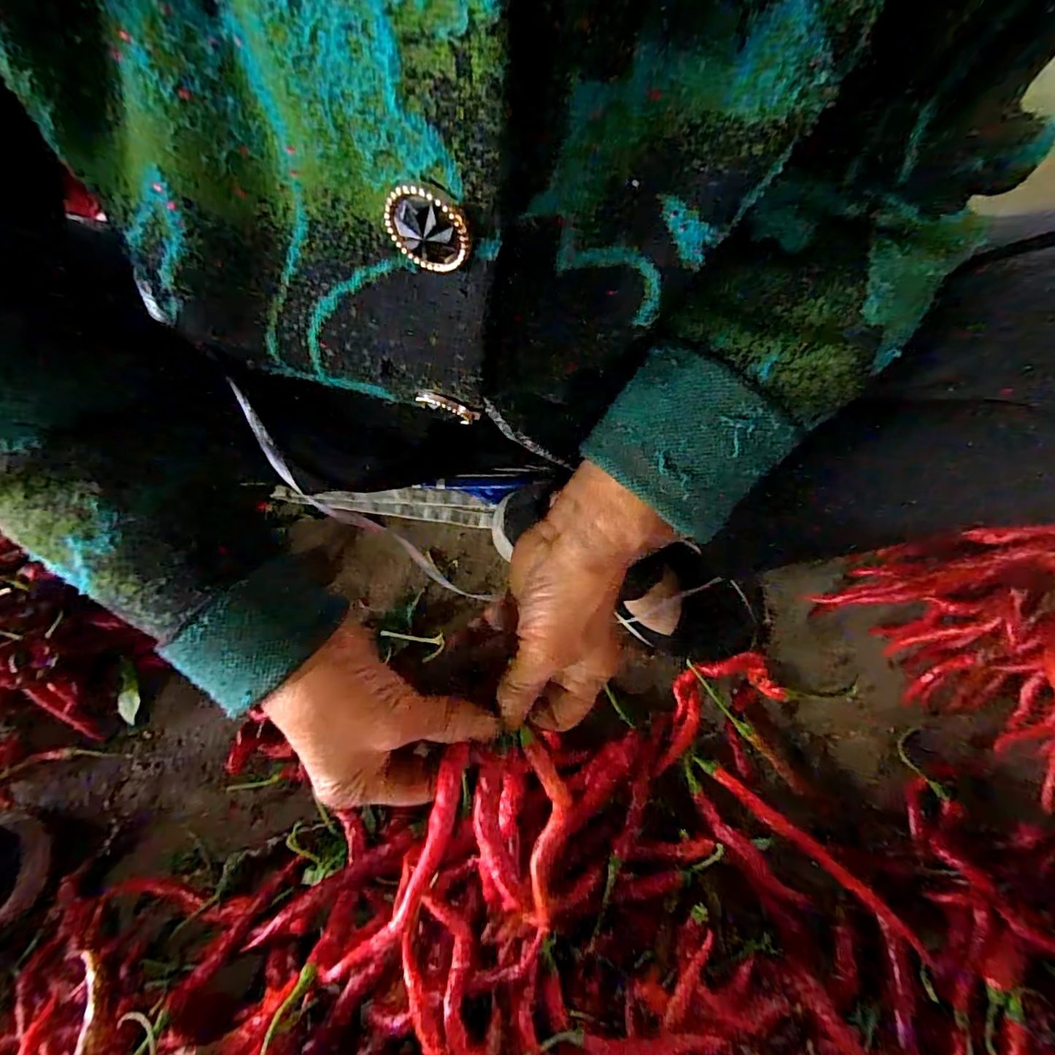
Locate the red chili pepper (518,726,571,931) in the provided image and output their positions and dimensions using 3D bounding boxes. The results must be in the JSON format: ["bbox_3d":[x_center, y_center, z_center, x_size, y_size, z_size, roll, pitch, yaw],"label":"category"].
[{"bbox_3d":[0.010,0.163,0.280,0.025,0.009,0.099,1,90,0],"label":"red chili pepper"}]

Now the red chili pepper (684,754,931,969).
[{"bbox_3d":[0.200,0.228,0.372,0.177,0.029,0.015,40,76,12],"label":"red chili pepper"}]

